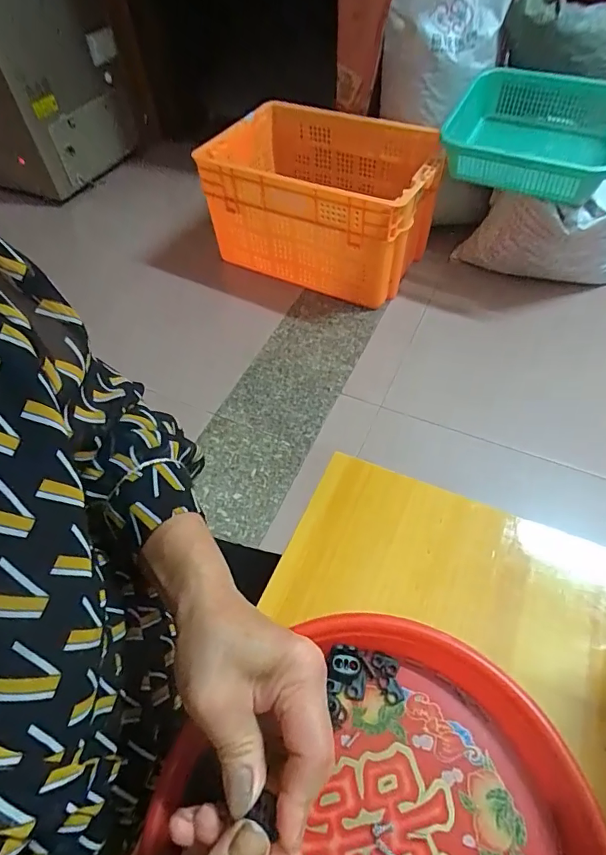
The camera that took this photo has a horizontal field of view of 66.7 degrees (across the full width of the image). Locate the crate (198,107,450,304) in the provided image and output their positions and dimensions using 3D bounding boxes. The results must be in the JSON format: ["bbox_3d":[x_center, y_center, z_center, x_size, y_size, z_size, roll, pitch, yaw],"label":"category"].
[{"bbox_3d":[0.061,-0.617,1.277,0.555,0.329,0.382,23,59,18],"label":"crate"}]

